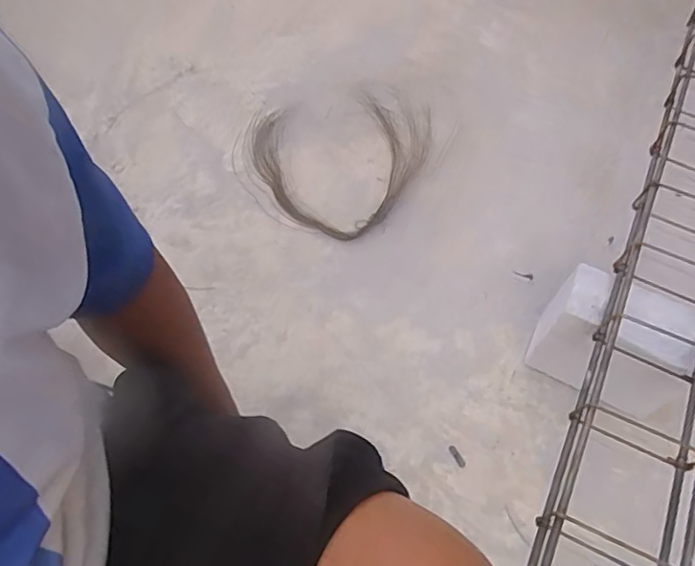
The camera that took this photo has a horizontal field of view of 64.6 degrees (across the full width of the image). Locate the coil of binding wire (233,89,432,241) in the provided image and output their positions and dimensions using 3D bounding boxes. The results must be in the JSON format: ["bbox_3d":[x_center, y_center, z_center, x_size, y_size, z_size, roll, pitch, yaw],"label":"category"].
[{"bbox_3d":[-0.039,-0.277,1.144,0.360,0.030,0.425,25,61,12],"label":"coil of binding wire"}]

